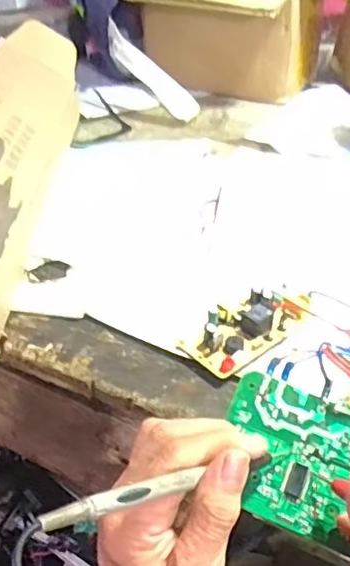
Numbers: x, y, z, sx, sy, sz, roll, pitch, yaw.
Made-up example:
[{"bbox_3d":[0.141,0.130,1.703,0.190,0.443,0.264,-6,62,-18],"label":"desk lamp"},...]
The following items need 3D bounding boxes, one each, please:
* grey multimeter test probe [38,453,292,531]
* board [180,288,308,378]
[{"bbox_3d":[0.002,0.098,0.282,0.143,0.009,0.007,0,33,-37],"label":"grey multimeter test probe"},{"bbox_3d":[0.054,0.029,0.423,0.096,0.020,0.045,-31,48,-32],"label":"board"}]

